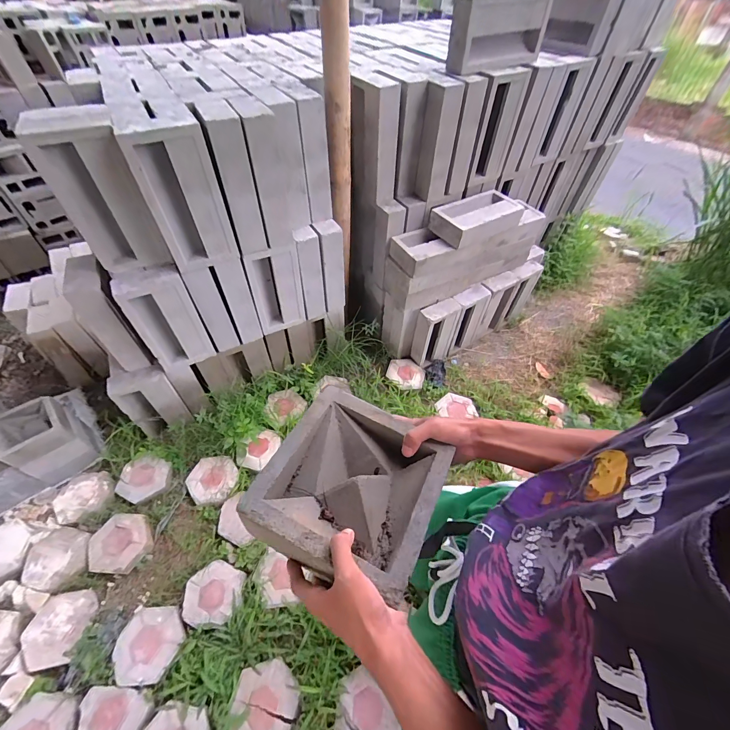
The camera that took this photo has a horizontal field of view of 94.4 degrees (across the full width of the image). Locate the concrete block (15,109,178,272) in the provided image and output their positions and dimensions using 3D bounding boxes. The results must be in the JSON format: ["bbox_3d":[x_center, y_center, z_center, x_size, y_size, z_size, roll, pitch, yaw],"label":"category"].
[{"bbox_3d":[-0.736,-0.465,0.960,0.196,0.386,0.197,-26,57,-19],"label":"concrete block"}]

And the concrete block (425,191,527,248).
[{"bbox_3d":[0.532,-0.696,1.588,0.474,0.104,0.202,-29,58,-21],"label":"concrete block"}]

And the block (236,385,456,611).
[{"bbox_3d":[-0.014,0.148,0.425,0.198,0.062,0.204,21,54,14],"label":"block"}]

